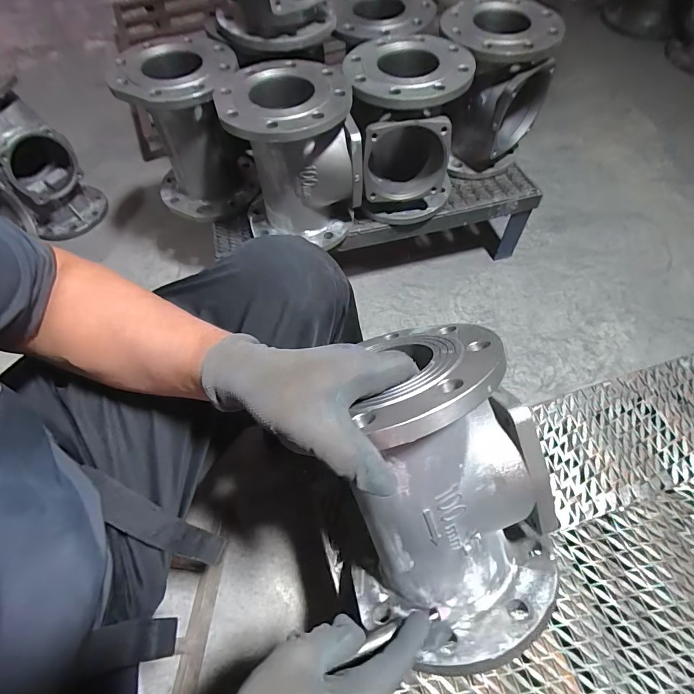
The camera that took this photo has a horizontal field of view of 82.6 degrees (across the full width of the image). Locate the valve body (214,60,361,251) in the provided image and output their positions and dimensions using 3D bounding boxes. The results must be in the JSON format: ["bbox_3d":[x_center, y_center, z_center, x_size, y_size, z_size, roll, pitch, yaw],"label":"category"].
[{"bbox_3d":[-0.097,-0.333,0.717,0.205,0.243,0.201,-20,61,-9],"label":"valve body"}]

